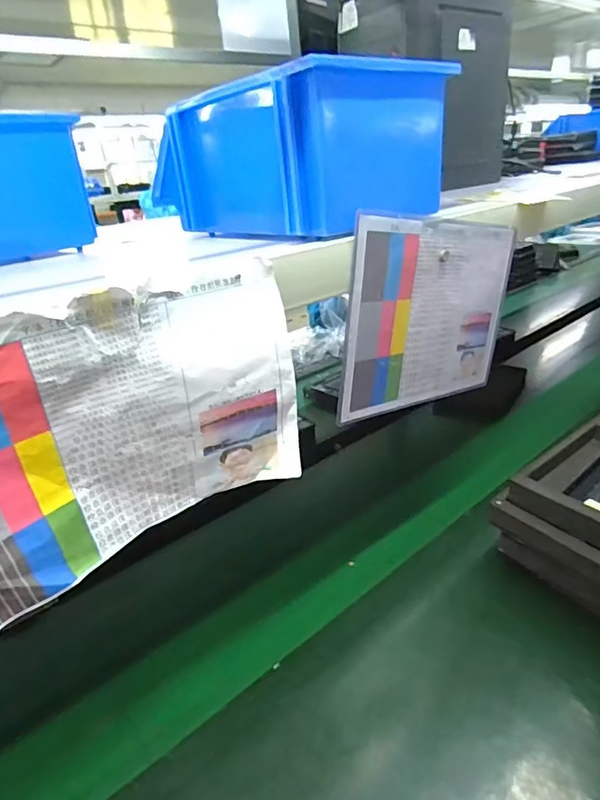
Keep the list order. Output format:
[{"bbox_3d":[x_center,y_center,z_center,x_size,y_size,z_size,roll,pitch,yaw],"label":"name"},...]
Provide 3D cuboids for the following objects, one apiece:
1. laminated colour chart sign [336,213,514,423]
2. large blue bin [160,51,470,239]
[{"bbox_3d":[0.160,-0.097,0.595,0.288,0.215,0.007,-12,25,-38],"label":"laminated colour chart sign"},{"bbox_3d":[-0.014,-0.274,0.579,0.200,0.137,0.314,-23,30,-33],"label":"large blue bin"}]

